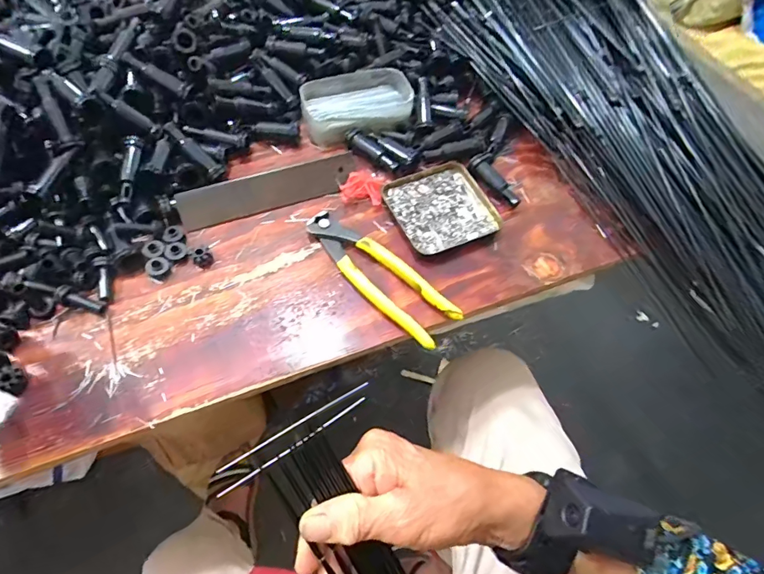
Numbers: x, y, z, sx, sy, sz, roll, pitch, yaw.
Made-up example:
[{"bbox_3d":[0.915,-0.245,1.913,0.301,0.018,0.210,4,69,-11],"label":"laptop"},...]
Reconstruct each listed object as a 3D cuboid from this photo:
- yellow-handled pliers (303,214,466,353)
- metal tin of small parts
[{"bbox_3d":[-0.005,-0.013,0.403,0.164,0.017,0.047,42,66,18],"label":"yellow-handled pliers"},{"bbox_3d":[0.059,-0.084,0.447,0.097,0.012,0.095,-21,64,-15],"label":"metal tin of small parts"}]

